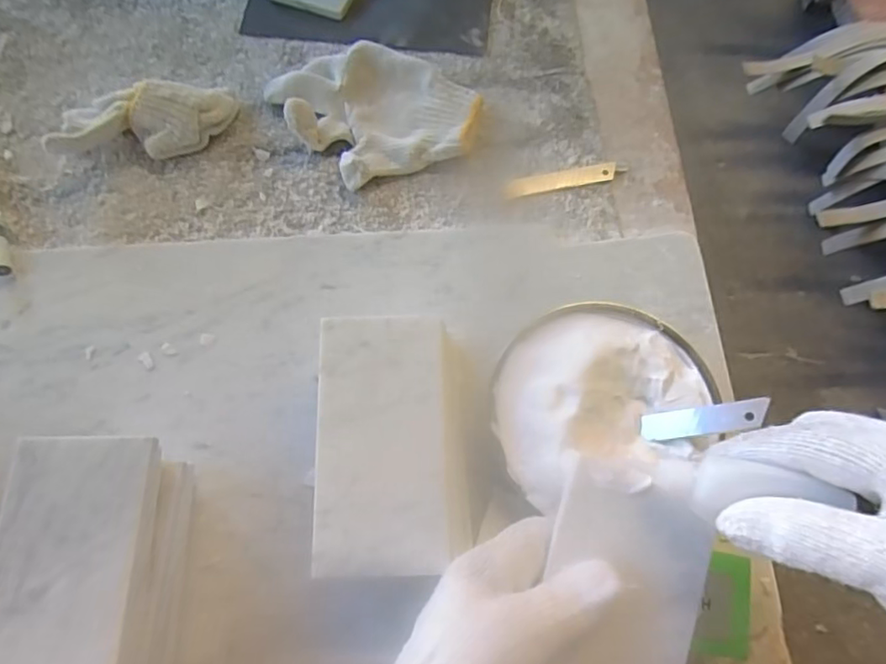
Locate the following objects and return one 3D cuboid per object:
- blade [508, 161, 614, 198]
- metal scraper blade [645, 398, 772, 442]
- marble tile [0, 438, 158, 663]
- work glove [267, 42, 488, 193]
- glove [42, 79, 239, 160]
[{"bbox_3d":[0.098,-0.127,0.480,0.093,0.004,0.018,-13,71,-5],"label":"blade"},{"bbox_3d":[0.163,0.055,0.359,0.073,0.006,0.018,-14,64,27],"label":"metal scraper blade"},{"bbox_3d":[-0.201,0.131,0.301,0.072,0.010,0.147,1,71,-3],"label":"marble tile"},{"bbox_3d":[-0.053,-0.187,0.479,0.155,0.032,0.120,-18,72,-7],"label":"work glove"},{"bbox_3d":[-0.241,-0.170,0.466,0.141,0.042,0.056,-10,71,-4],"label":"glove"}]

